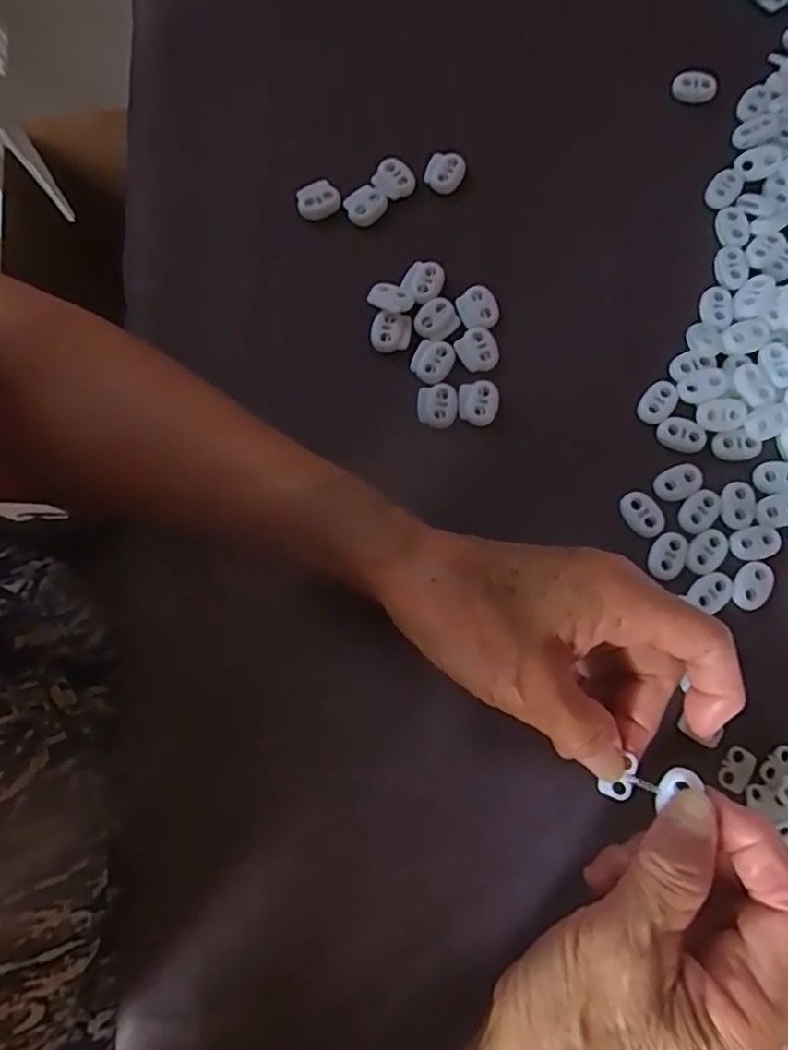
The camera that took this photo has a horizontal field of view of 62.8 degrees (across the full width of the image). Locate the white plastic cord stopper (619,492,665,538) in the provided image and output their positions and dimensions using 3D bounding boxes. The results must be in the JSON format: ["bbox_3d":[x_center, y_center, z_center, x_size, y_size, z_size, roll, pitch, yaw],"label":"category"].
[{"bbox_3d":[0.116,-0.005,0.299,0.015,0.004,0.022,-32,80,-6],"label":"white plastic cord stopper"}]

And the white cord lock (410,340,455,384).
[{"bbox_3d":[0.019,-0.081,0.316,0.019,0.004,0.021,24,80,5],"label":"white cord lock"}]

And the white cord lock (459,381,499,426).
[{"bbox_3d":[0.041,-0.060,0.312,0.019,0.004,0.021,3,78,1],"label":"white cord lock"}]

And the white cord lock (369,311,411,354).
[{"bbox_3d":[-0.001,-0.096,0.322,0.020,0.007,0.018,3,78,1],"label":"white cord lock"}]

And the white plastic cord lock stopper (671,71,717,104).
[{"bbox_3d":[0.162,-0.237,0.349,0.023,0.011,0.008,12,79,3],"label":"white plastic cord lock stopper"}]

